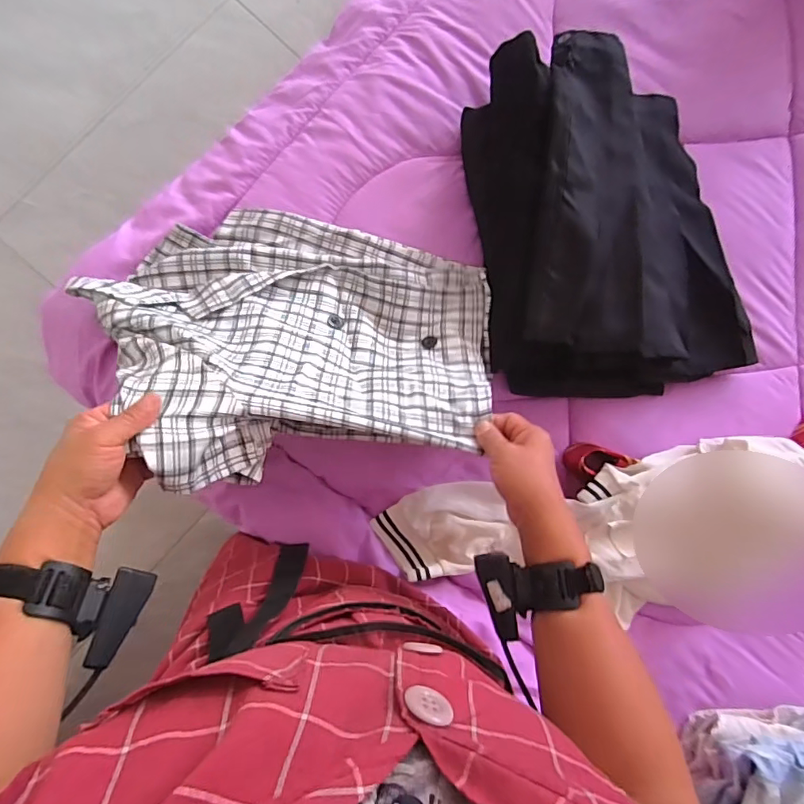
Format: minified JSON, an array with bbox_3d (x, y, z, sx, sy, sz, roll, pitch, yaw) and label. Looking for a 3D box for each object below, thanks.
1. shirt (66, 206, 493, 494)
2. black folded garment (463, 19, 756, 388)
[{"bbox_3d":[-0.113,-0.071,0.515,0.413,0.209,0.295,14,87,-4],"label":"shirt"},{"bbox_3d":[0.252,-0.210,0.595,0.327,0.118,0.395,-6,89,-5],"label":"black folded garment"}]

